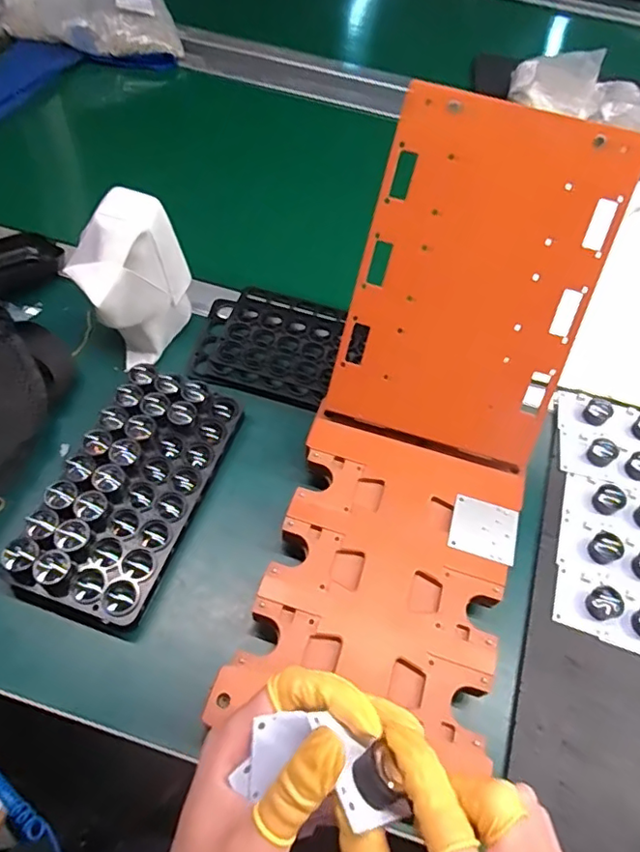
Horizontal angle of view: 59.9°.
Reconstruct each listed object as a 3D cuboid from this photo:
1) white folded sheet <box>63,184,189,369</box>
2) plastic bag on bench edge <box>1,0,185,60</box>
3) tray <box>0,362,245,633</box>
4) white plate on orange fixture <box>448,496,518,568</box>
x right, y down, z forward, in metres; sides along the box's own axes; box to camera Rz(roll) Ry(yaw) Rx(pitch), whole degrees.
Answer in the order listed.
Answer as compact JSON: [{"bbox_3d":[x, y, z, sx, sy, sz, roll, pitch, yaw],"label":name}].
[{"bbox_3d":[-0.160,-0.122,0.473,0.067,0.118,0.099,29,59,13],"label":"white folded sheet"},{"bbox_3d":[-0.341,-0.611,0.821,0.244,0.060,0.178,-9,58,-10],"label":"plastic bag on bench edge"},{"bbox_3d":[-0.139,0.044,0.419,0.097,0.036,0.189,18,57,7],"label":"tray"},{"bbox_3d":[0.120,0.075,0.406,0.047,0.004,0.043,17,57,7],"label":"white plate on orange fixture"}]

